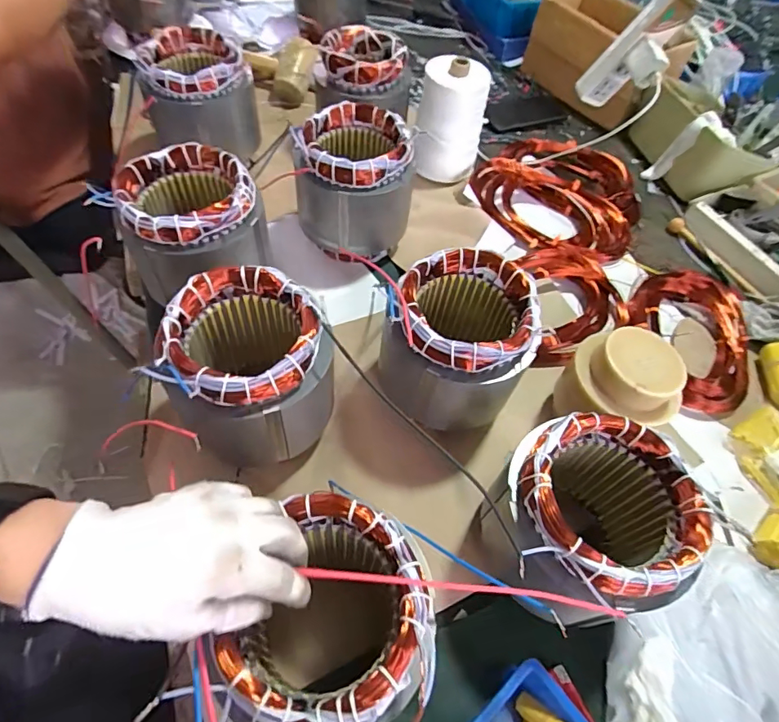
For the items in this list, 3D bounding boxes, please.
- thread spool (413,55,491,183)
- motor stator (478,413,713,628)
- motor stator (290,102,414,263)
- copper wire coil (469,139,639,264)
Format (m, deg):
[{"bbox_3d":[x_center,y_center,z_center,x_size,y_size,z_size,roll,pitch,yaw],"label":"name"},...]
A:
[{"bbox_3d":[0.096,-0.371,0.769,0.099,0.172,0.098,2,57,-4],"label":"thread spool"},{"bbox_3d":[0.165,0.150,0.420,0.143,0.162,0.157,17,57,6],"label":"motor stator"},{"bbox_3d":[-0.048,-0.240,0.650,0.154,0.142,0.145,8,57,0],"label":"motor stator"},{"bbox_3d":[0.278,-0.282,0.799,0.260,0.042,0.266,2,57,-4],"label":"copper wire coil"}]

